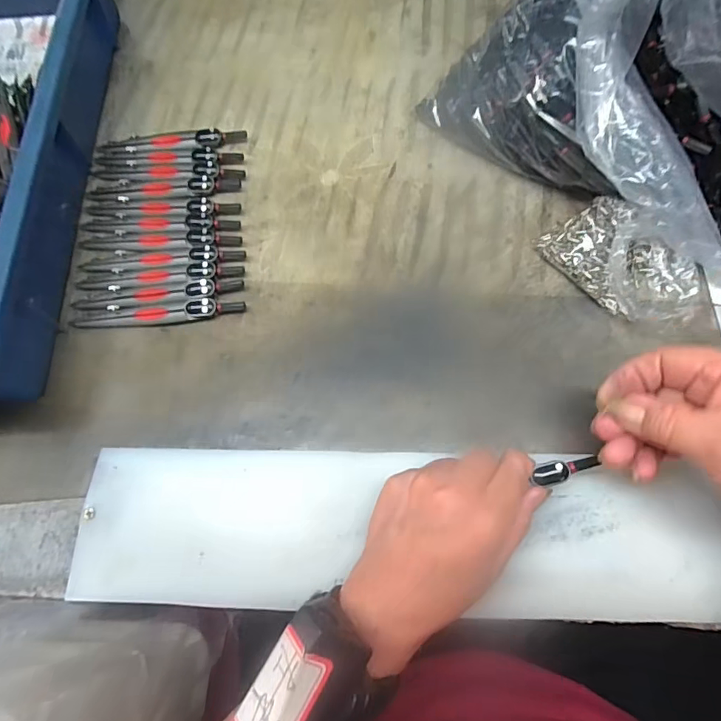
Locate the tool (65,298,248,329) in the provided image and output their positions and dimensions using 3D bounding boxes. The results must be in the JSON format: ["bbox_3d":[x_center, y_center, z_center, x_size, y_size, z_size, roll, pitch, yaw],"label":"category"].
[{"bbox_3d":[-0.151,-0.035,0.357,0.126,0.013,0.016,-3,70,2],"label":"tool"}]

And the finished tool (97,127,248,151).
[{"bbox_3d":[-0.164,-0.189,0.417,0.131,0.010,0.016,0,70,3],"label":"finished tool"}]

